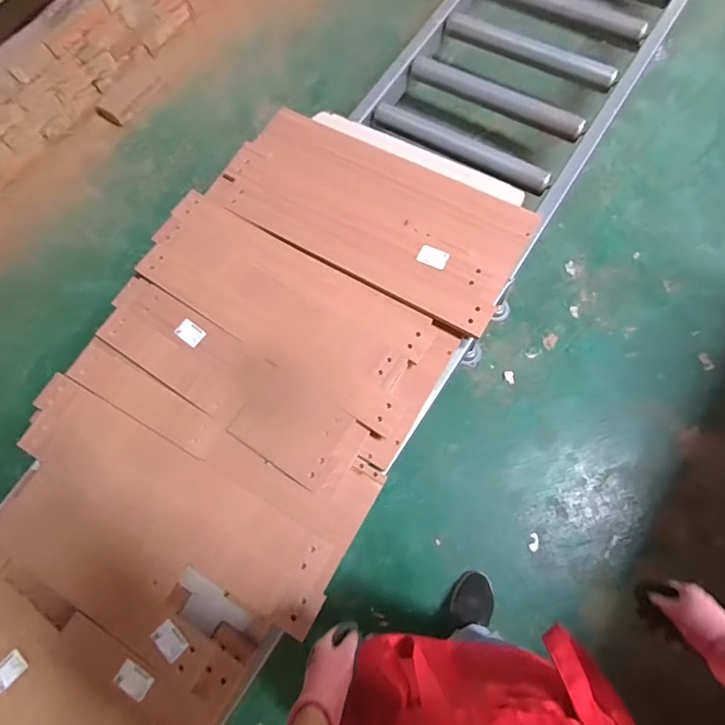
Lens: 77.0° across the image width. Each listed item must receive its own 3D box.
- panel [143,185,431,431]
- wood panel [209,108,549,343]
[{"bbox_3d":[-0.178,-0.140,0.988,0.680,0.017,0.248,32,75,11],"label":"panel"},{"bbox_3d":[0.017,-0.361,1.058,0.706,0.027,0.350,29,71,11],"label":"wood panel"}]

